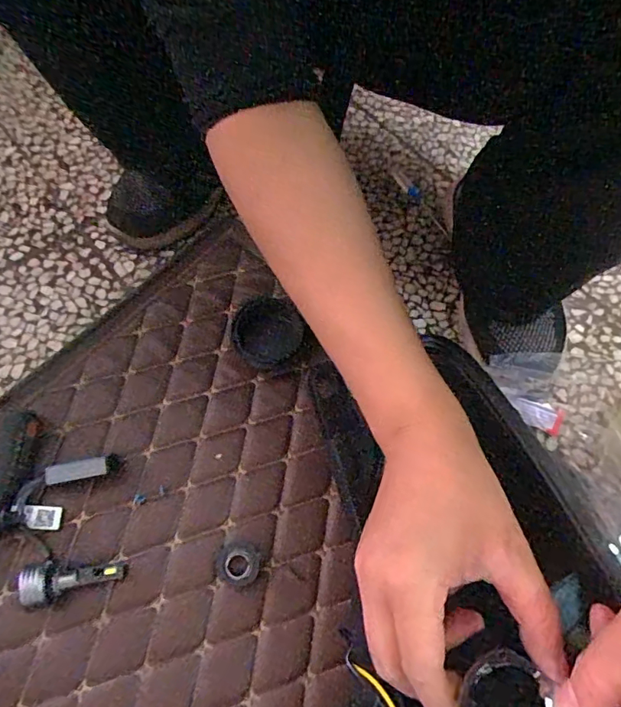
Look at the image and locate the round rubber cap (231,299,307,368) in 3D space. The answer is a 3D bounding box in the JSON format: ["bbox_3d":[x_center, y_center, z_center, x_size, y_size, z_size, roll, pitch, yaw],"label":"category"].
[{"bbox_3d":[-0.045,-0.024,0.496,0.067,0.011,0.073,1,64,-1],"label":"round rubber cap"}]

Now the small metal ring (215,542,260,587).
[{"bbox_3d":[-0.061,0.174,0.405,0.036,0.014,0.033,1,64,-1],"label":"small metal ring"}]

